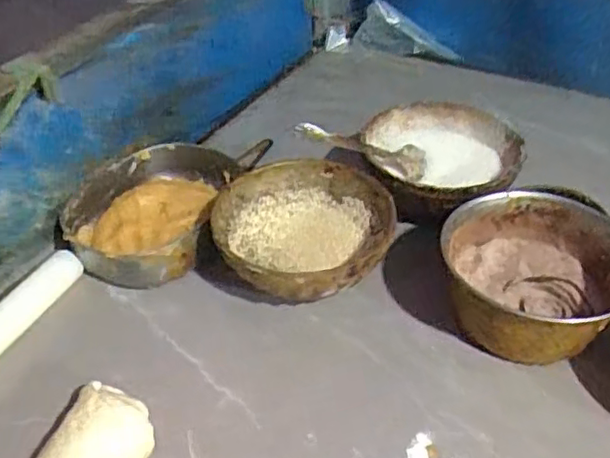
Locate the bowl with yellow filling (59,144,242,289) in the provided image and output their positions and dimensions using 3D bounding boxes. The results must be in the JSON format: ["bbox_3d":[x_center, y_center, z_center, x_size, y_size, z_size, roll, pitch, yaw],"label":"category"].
[{"bbox_3d":[-0.147,-0.018,0.601,0.140,0.049,0.188,2,44,6],"label":"bowl with yellow filling"}]

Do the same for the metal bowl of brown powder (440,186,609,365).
[{"bbox_3d":[0.180,0.040,0.498,0.138,0.068,0.139,-2,44,2],"label":"metal bowl of brown powder"}]

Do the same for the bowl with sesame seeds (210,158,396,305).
[{"bbox_3d":[-0.001,0.006,0.552,0.152,0.069,0.158,-2,44,2],"label":"bowl with sesame seeds"}]

